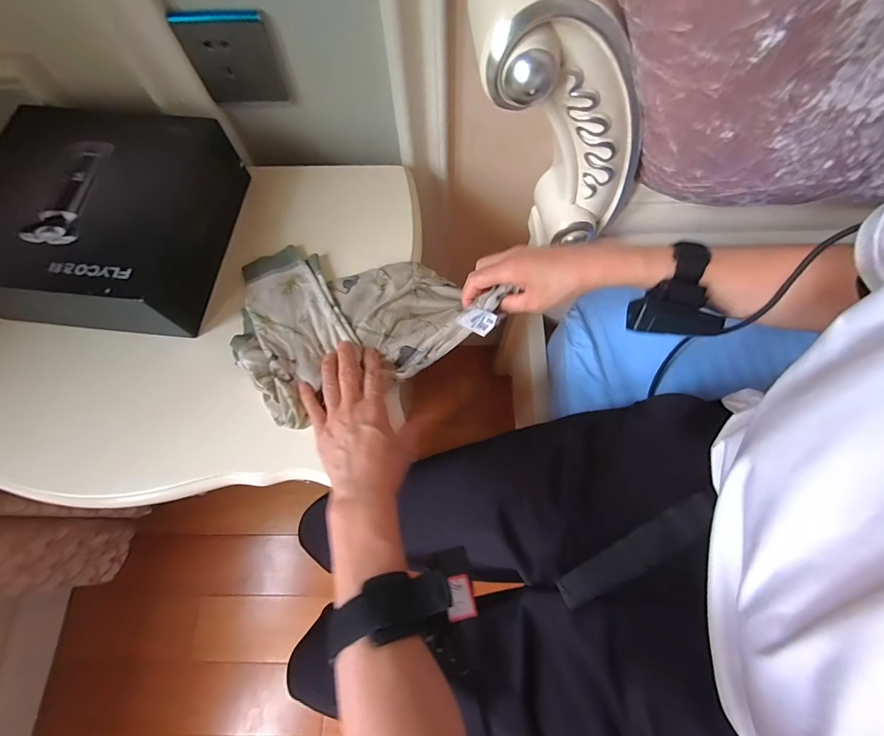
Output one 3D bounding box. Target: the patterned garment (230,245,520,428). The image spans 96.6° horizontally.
[{"bbox_3d":[-0.086,-0.069,0.414,0.248,0.037,0.191,-26,72,-8],"label":"patterned garment"}]

